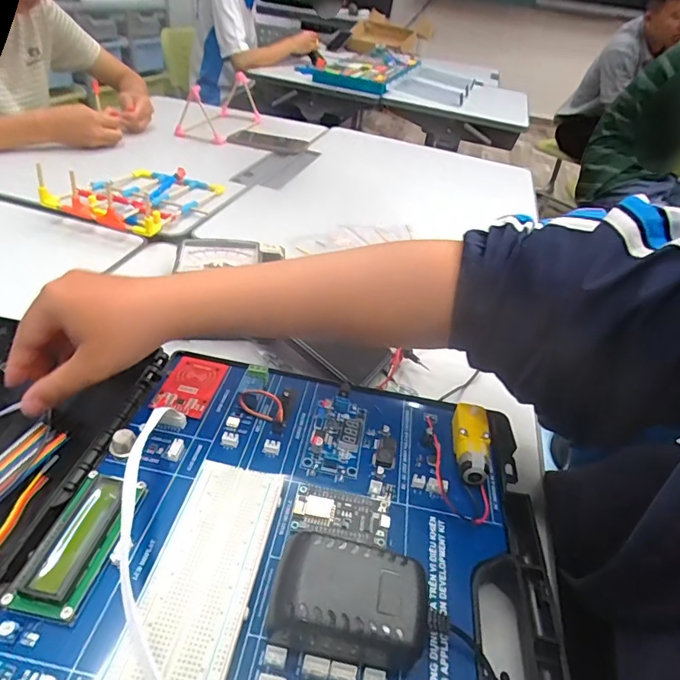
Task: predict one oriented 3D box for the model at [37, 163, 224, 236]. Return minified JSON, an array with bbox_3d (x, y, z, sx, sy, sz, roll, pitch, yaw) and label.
[{"bbox_3d":[-0.289,-0.217,0.681,0.158,0.066,0.235,18,39,12],"label":"model"}]

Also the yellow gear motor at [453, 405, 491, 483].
[{"bbox_3d":[0.097,0.077,0.346,0.025,0.021,0.063,12,38,4],"label":"yellow gear motor"}]

